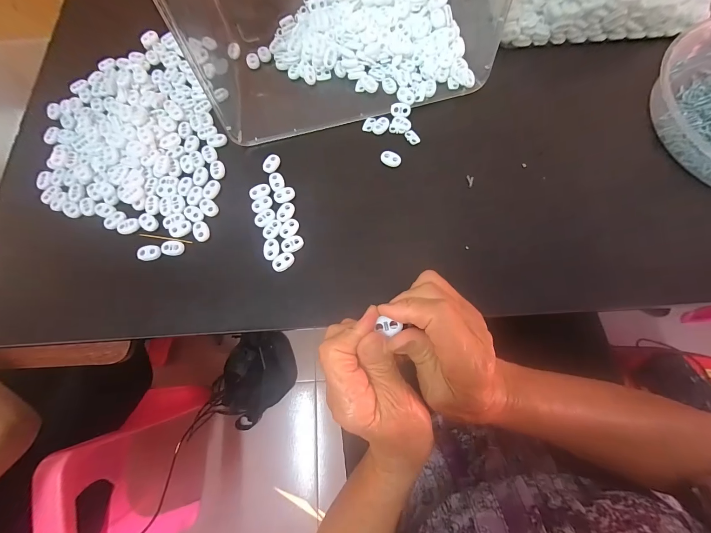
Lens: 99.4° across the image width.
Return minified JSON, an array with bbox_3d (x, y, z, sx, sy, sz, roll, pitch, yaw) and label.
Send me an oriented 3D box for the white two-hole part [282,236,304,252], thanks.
[{"bbox_3d":[-0.064,-0.023,0.305,0.023,0.004,0.016,-31,75,-7],"label":"white two-hole part"}]

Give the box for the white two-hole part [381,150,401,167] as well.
[{"bbox_3d":[0.039,-0.118,0.330,0.023,0.006,0.013,19,75,8],"label":"white two-hole part"}]

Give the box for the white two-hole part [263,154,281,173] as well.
[{"bbox_3d":[-0.093,-0.114,0.332,0.016,0.004,0.023,16,74,7],"label":"white two-hole part"}]

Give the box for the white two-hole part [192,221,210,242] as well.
[{"bbox_3d":[-0.161,-0.037,0.315,0.013,0.010,0.021,-15,73,-2],"label":"white two-hole part"}]

